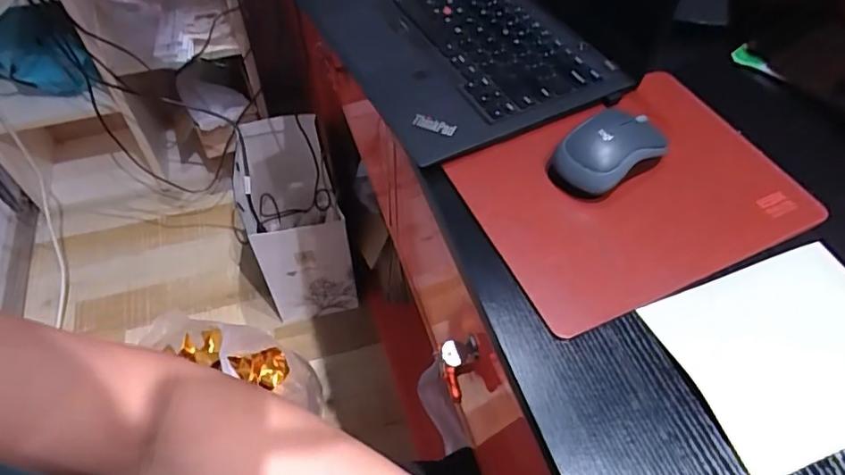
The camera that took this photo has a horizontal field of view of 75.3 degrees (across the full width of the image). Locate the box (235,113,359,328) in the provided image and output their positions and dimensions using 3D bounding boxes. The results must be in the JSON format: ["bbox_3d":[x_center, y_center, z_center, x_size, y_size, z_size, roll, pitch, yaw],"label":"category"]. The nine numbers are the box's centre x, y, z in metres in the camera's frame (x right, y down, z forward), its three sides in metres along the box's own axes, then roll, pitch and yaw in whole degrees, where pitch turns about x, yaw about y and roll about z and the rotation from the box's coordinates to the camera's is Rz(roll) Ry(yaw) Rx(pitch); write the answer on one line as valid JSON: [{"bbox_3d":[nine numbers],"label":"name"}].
[{"bbox_3d":[-0.272,-0.029,1.173,0.180,0.322,0.305,-14,55,-10],"label":"box"}]

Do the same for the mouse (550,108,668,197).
[{"bbox_3d":[0.139,-0.065,0.411,0.080,0.032,0.057,-35,61,-23],"label":"mouse"}]

